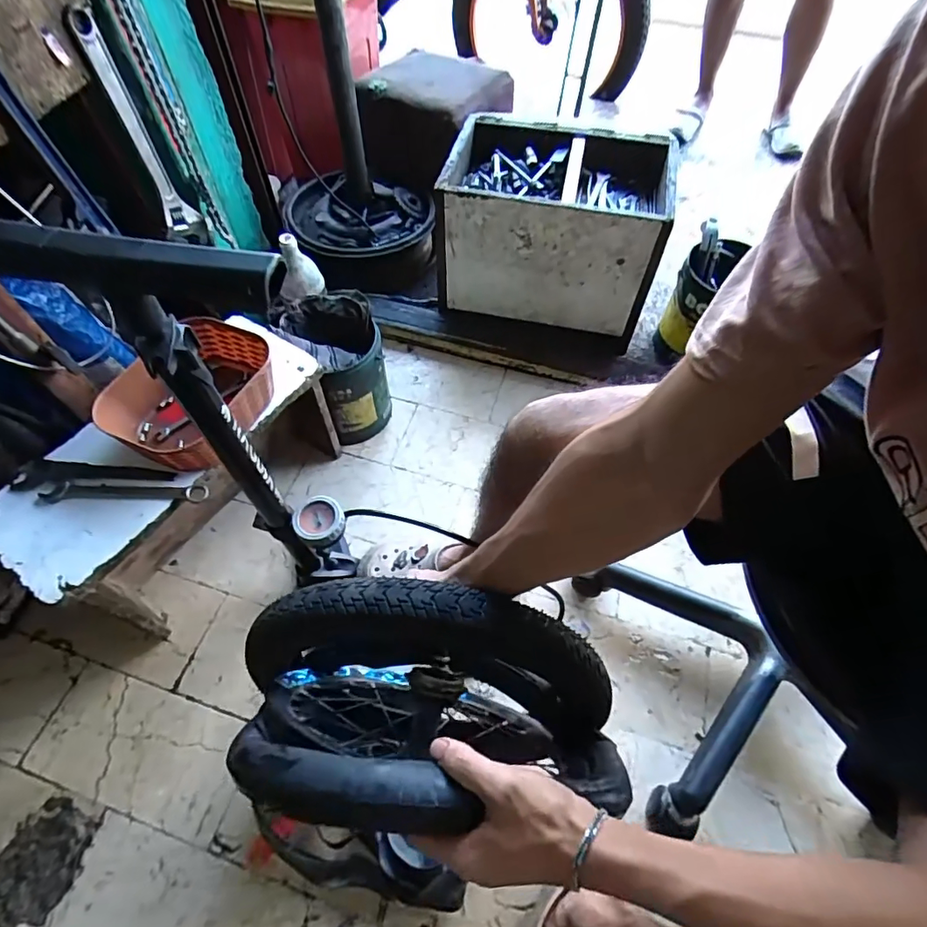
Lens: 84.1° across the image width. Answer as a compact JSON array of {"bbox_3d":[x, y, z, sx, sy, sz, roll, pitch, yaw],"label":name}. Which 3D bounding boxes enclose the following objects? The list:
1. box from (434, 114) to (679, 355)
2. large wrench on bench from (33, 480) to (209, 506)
[{"bbox_3d":[0.179,-0.474,1.051,0.407,0.268,0.278,11,59,7],"label":"box"},{"bbox_3d":[-0.434,0.037,0.661,0.203,0.015,0.030,-4,59,-2],"label":"large wrench on bench"}]

